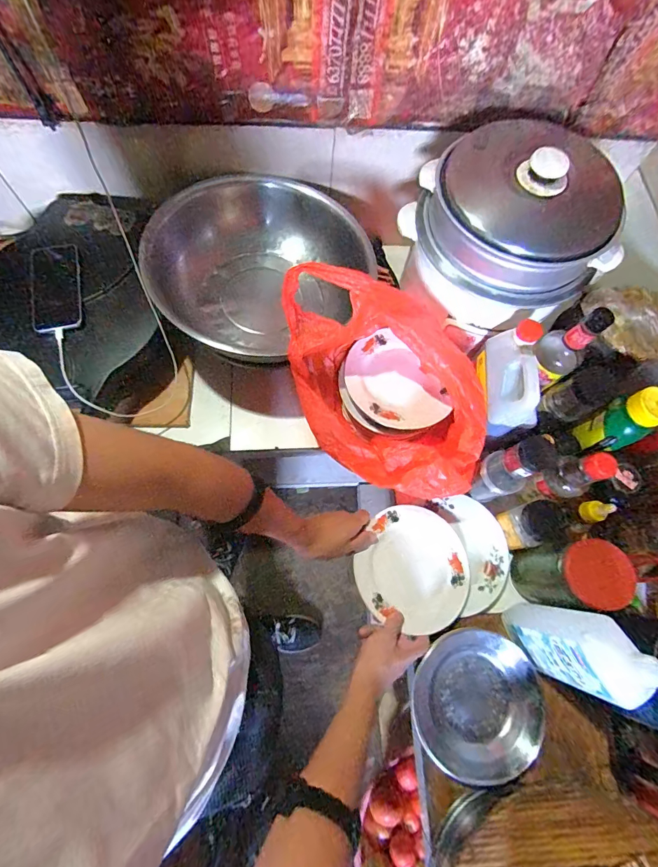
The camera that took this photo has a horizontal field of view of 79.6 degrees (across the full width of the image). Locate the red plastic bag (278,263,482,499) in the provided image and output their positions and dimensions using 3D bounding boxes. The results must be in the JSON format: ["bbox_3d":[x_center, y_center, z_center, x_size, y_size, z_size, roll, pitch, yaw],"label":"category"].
[{"bbox_3d":[0.093,-0.060,0.593,0.287,0.216,0.292,-5,73,-3],"label":"red plastic bag"}]

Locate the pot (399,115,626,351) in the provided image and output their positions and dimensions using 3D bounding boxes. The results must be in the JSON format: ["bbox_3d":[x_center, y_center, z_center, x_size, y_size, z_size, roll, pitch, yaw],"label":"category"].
[{"bbox_3d":[0.285,-0.330,0.639,0.309,0.236,0.277,31,74,8],"label":"pot"}]

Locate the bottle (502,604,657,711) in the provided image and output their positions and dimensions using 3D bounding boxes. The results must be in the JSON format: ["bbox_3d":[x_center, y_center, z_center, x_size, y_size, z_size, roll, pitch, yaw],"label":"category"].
[{"bbox_3d":[0.327,0.287,0.520,0.060,0.245,0.085,-25,75,-9],"label":"bottle"}]

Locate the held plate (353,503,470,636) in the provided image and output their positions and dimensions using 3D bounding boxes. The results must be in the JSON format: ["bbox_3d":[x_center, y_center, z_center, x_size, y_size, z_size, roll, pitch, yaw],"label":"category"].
[{"bbox_3d":[0.146,0.218,0.653,0.185,0.042,0.188,0,72,-2],"label":"held plate"}]

